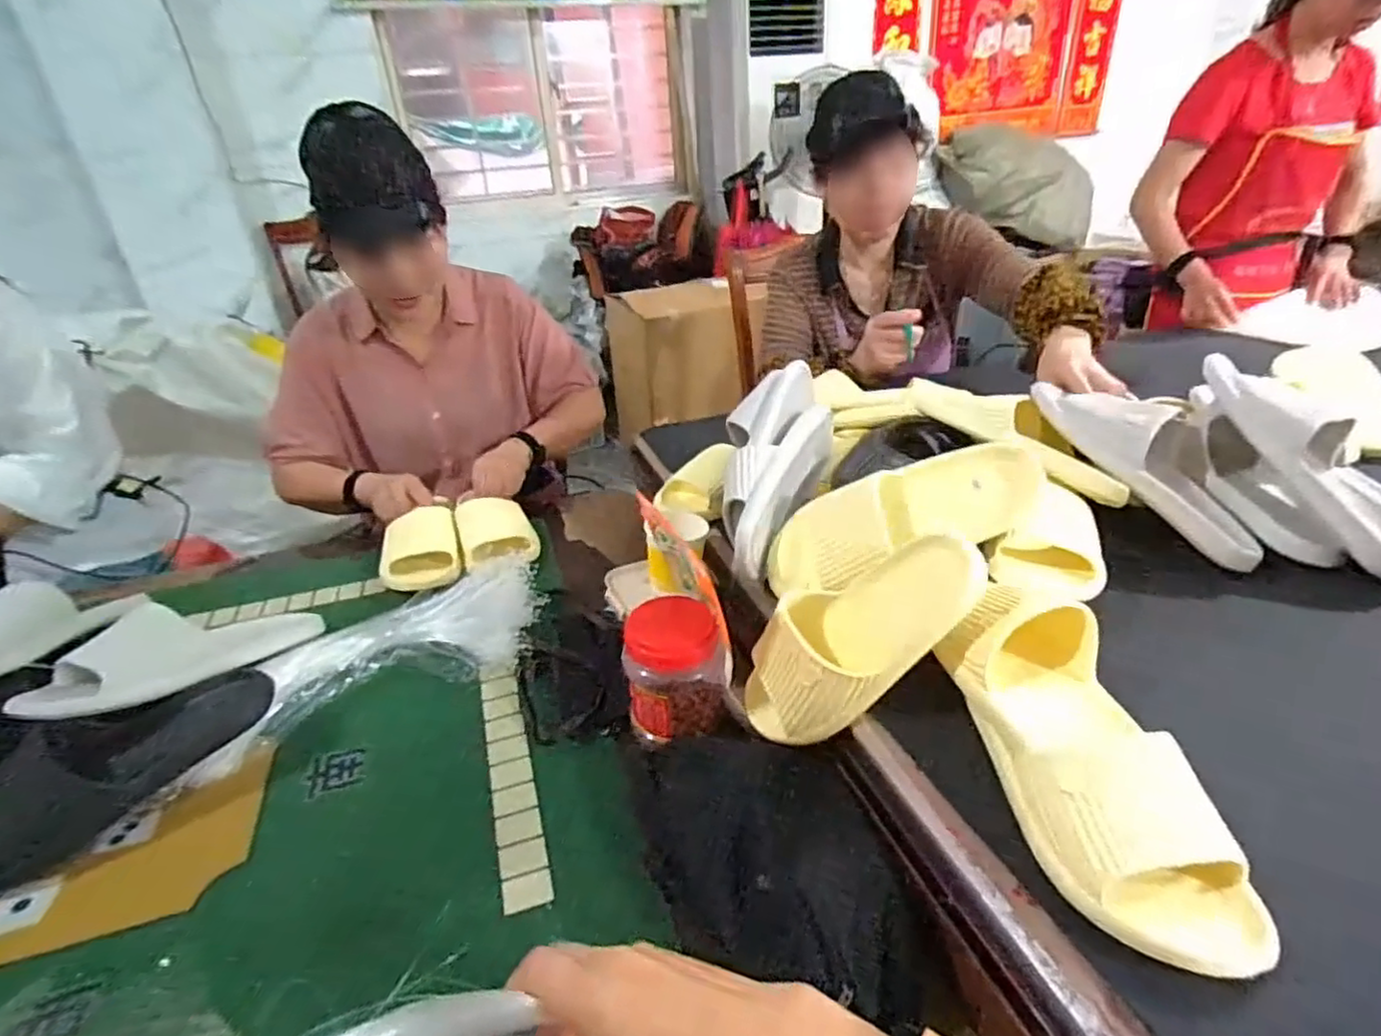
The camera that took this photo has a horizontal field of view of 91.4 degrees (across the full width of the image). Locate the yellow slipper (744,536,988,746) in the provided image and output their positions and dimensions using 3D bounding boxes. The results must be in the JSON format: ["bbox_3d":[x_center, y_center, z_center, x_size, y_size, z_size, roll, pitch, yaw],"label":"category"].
[{"bbox_3d":[0.129,0.096,0.563,0.244,0.082,0.089,-41,24,18],"label":"yellow slipper"}]

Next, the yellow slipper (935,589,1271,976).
[{"bbox_3d":[0.266,0.159,0.458,0.108,0.054,0.262,-7,42,-4],"label":"yellow slipper"}]

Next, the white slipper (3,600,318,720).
[{"bbox_3d":[-0.570,0.134,0.739,0.124,0.081,0.284,8,8,21],"label":"white slipper"}]

